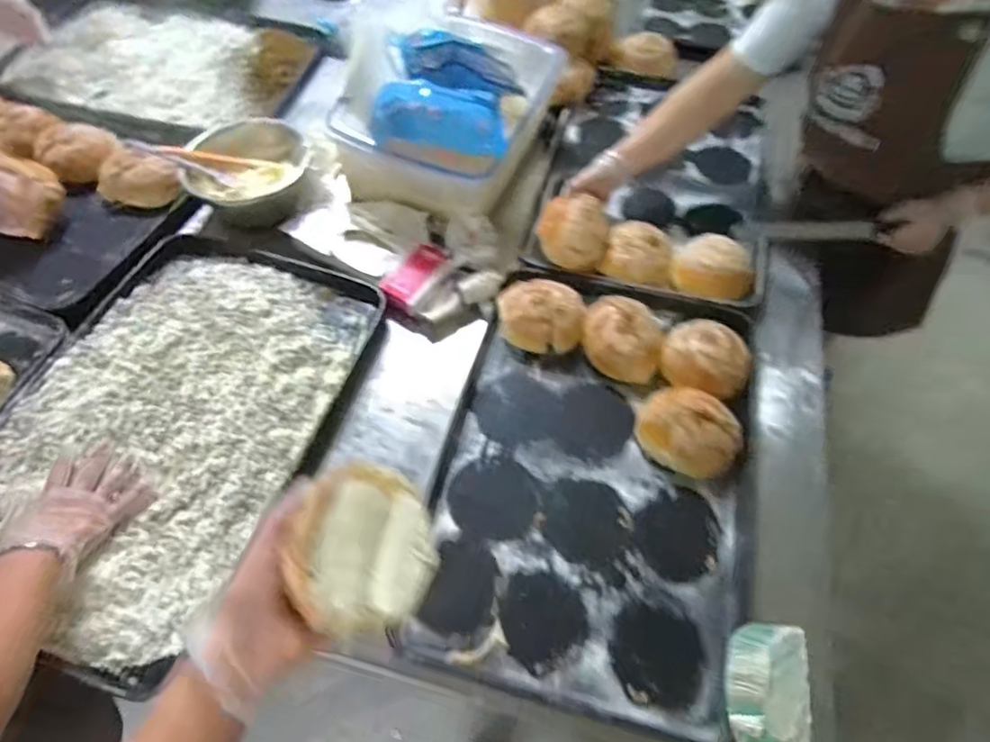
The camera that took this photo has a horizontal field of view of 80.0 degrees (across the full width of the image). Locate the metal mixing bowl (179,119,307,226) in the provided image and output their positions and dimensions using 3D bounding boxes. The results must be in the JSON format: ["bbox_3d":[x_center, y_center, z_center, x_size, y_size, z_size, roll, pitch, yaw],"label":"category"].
[{"bbox_3d":[-0.420,-0.339,1.006,0.196,0.072,0.194,0,58,-1],"label":"metal mixing bowl"}]

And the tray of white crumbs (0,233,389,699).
[{"bbox_3d":[-0.427,0.056,0.786,0.410,0.044,0.592,16,59,9],"label":"tray of white crumbs"}]

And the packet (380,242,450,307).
[{"bbox_3d":[-0.124,-0.153,0.925,0.058,0.024,0.106,29,64,12],"label":"packet"}]

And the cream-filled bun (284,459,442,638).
[{"bbox_3d":[-0.119,0.142,0.480,0.113,0.065,0.123,8,62,-40],"label":"cream-filled bun"}]

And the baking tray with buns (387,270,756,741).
[{"bbox_3d":[0.137,0.114,0.773,0.385,0.080,0.578,12,59,7],"label":"baking tray with buns"}]

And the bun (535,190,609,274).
[{"bbox_3d":[0.126,-0.222,0.927,0.109,0.066,0.124,9,58,5],"label":"bun"}]

